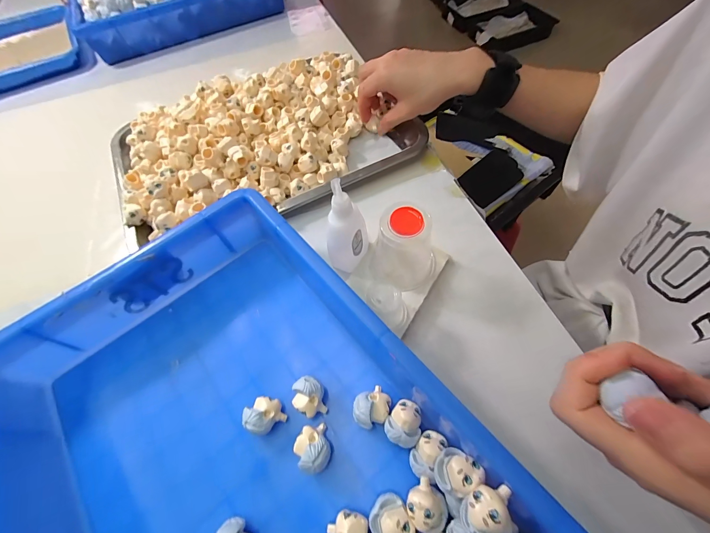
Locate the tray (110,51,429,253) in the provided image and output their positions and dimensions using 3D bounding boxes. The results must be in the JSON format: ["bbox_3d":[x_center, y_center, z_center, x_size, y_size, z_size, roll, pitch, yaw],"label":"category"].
[{"bbox_3d":[-0.113,-0.165,0.372,0.350,0.049,0.248,-24,61,-10],"label":"tray"}]

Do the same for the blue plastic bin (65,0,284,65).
[{"bbox_3d":[-0.335,-0.518,0.575,0.360,0.058,0.232,-27,62,-12],"label":"blue plastic bin"}]

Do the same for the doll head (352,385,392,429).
[{"bbox_3d":[0.012,0.101,0.220,0.027,0.023,0.023,-23,61,-9],"label":"doll head"}]

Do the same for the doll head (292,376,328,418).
[{"bbox_3d":[-0.032,0.096,0.227,0.027,0.021,0.023,26,65,18],"label":"doll head"}]

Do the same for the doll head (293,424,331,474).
[{"bbox_3d":[-0.028,0.124,0.210,0.023,0.024,0.027,-21,61,-8],"label":"doll head"}]

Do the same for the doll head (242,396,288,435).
[{"bbox_3d":[-0.065,0.107,0.223,0.024,0.023,0.023,-2,60,3],"label":"doll head"}]

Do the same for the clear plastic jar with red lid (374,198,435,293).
[{"bbox_3d":[0.042,-0.016,0.260,0.056,0.073,0.052,-2,60,3],"label":"clear plastic jar with red lid"}]

